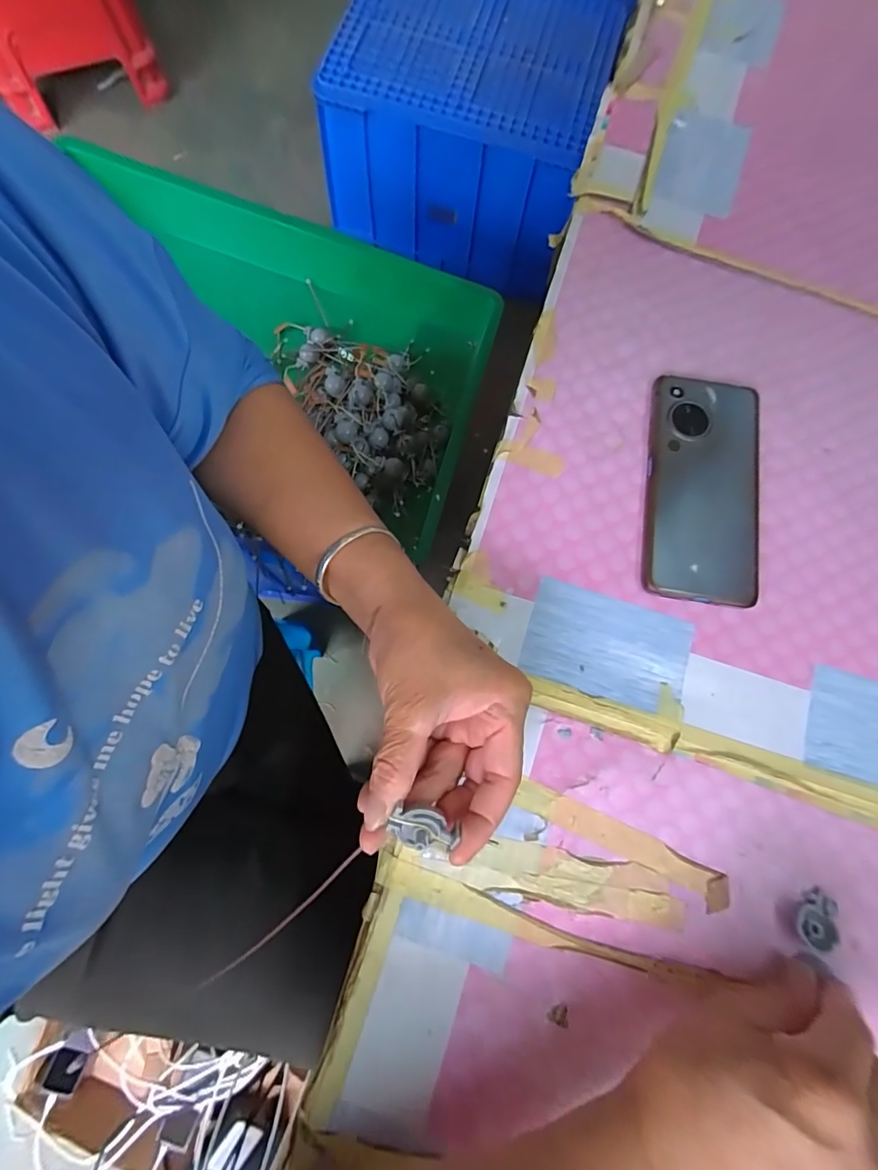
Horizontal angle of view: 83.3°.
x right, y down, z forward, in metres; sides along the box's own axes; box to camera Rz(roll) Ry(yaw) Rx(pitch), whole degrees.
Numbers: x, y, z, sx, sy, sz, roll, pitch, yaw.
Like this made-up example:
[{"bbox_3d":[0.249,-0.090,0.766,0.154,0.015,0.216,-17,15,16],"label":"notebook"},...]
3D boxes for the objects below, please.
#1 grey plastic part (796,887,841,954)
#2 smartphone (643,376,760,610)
[{"bbox_3d":[0.222,0.196,0.289,0.022,0.011,0.029,29,78,6],"label":"grey plastic part"},{"bbox_3d":[0.190,-0.070,0.352,0.081,0.013,0.165,8,76,1],"label":"smartphone"}]

